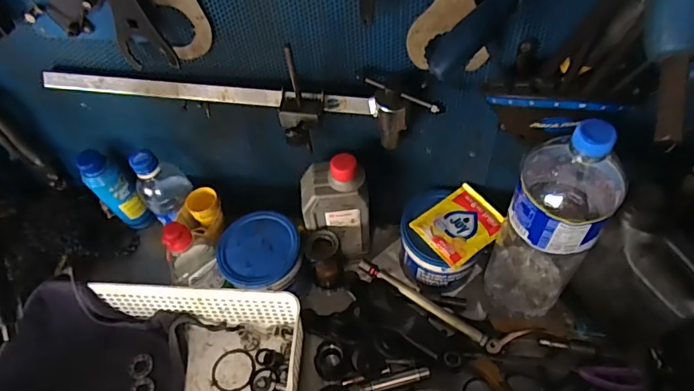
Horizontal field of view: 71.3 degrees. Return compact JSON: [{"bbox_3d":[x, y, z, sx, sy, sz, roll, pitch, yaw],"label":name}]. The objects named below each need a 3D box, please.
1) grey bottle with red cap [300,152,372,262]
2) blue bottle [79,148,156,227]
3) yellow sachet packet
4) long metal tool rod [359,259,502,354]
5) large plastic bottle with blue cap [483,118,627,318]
[{"bbox_3d":[-0.013,0.018,0.609,0.079,0.174,0.048,-7,53,0],"label":"grey bottle with red cap"},{"bbox_3d":[-0.322,-0.005,0.677,0.044,0.151,0.041,-34,58,-18],"label":"blue bottle"},{"bbox_3d":[0.138,0.035,0.590,0.097,0.007,0.078,-34,58,-19],"label":"yellow sachet packet"},{"bbox_3d":[0.100,0.138,0.609,0.195,0.014,0.015,30,62,20],"label":"long metal tool rod"},{"bbox_3d":[0.213,0.036,0.511,0.090,0.293,0.094,29,61,24],"label":"large plastic bottle with blue cap"}]

